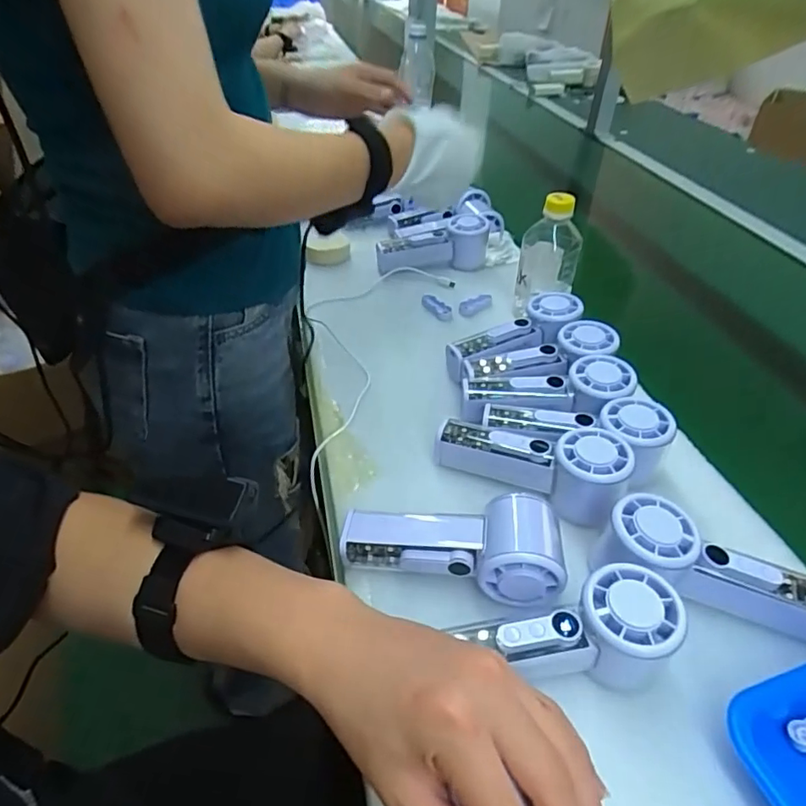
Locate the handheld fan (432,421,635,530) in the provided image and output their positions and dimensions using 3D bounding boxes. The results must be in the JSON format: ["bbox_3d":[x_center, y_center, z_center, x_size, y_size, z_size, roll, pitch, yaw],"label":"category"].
[{"bbox_3d":[0.101,0.048,0.441,0.150,0.050,0.057,11,42,11],"label":"handheld fan"}]

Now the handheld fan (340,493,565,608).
[{"bbox_3d":[0.035,0.097,0.389,0.154,0.058,0.059,10,42,9],"label":"handheld fan"}]

